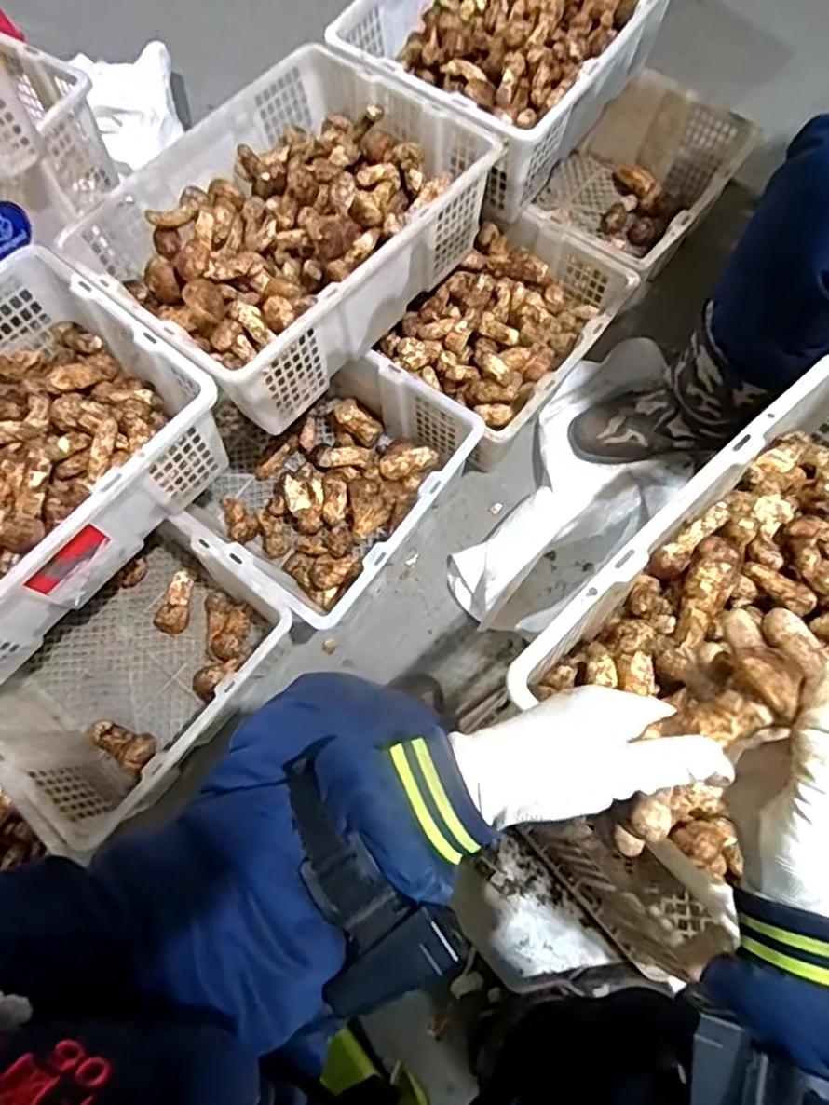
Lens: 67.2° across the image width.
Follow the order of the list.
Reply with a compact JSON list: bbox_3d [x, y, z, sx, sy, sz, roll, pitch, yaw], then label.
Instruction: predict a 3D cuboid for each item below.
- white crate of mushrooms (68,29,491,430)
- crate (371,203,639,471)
[{"bbox_3d":[-0.172,-0.435,0.850,0.346,0.146,0.480,40,78,14],"label":"white crate of mushrooms"},{"bbox_3d":[0.139,-0.335,0.988,0.261,0.150,0.360,38,78,13],"label":"crate"}]

